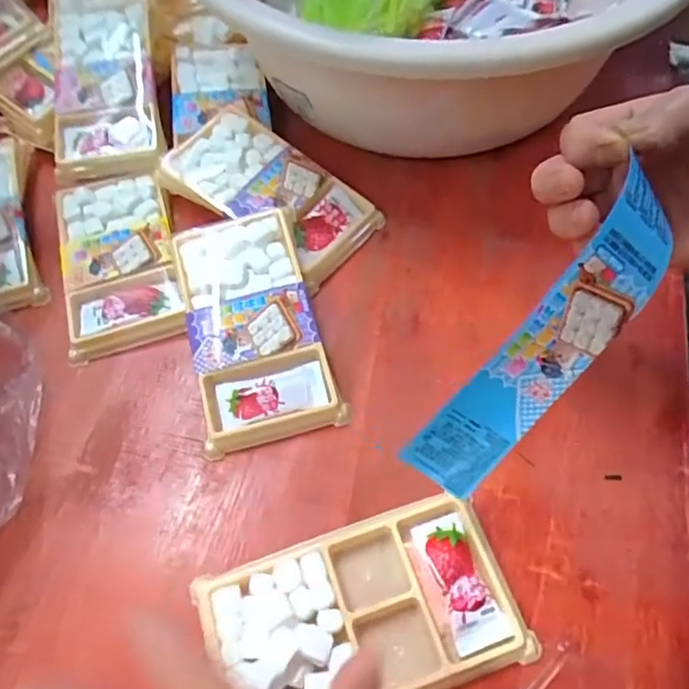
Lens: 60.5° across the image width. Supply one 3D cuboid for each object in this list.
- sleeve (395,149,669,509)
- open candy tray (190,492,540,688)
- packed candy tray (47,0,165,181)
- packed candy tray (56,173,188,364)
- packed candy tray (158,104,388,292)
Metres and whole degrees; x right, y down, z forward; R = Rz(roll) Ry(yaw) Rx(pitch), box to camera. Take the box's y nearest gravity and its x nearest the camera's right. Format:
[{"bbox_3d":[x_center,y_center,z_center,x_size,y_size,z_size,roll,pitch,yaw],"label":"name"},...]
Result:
[{"bbox_3d":[0.078,0.004,0.234,0.036,0.137,0.009,30,19,-18],"label":"sleeve"},{"bbox_3d":[0.007,0.118,0.263,0.134,0.016,0.074,-14,60,-7],"label":"open candy tray"},{"bbox_3d":[-0.176,-0.202,0.425,0.072,0.017,0.172,-10,75,-4],"label":"packed candy tray"},{"bbox_3d":[-0.143,-0.058,0.374,0.069,0.015,0.136,-16,60,-8],"label":"packed candy tray"},{"bbox_3d":[-0.050,-0.102,0.389,0.144,0.024,0.073,35,66,20],"label":"packed candy tray"}]

